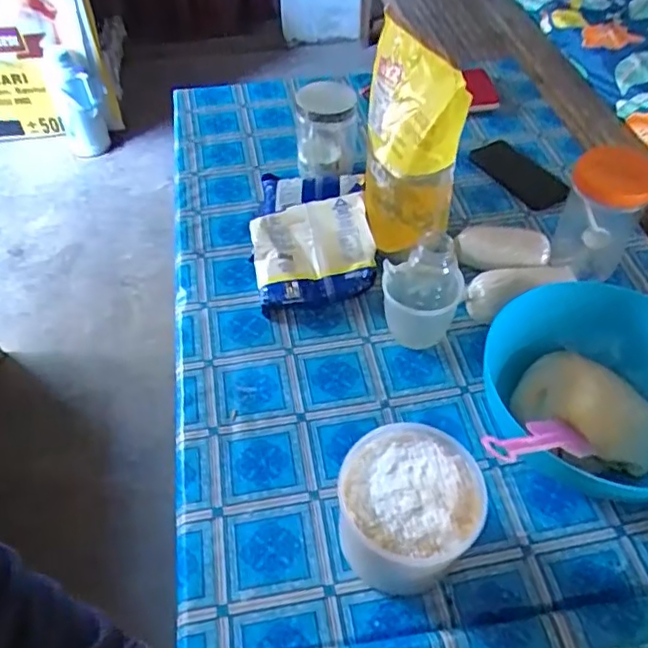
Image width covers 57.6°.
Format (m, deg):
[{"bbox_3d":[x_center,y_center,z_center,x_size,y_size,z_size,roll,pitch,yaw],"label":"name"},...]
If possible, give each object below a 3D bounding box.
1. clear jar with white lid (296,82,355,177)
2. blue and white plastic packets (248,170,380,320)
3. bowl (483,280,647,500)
[{"bbox_3d":[0.004,-0.307,0.924,0.090,0.123,0.093,0,51,0],"label":"clear jar with white lid"},{"bbox_3d":[-0.020,-0.131,0.824,0.160,0.081,0.240,-4,51,-3],"label":"blue and white plastic packets"},{"bbox_3d":[0.287,0.073,0.626,0.220,0.121,0.228,0,51,0],"label":"bowl"}]

